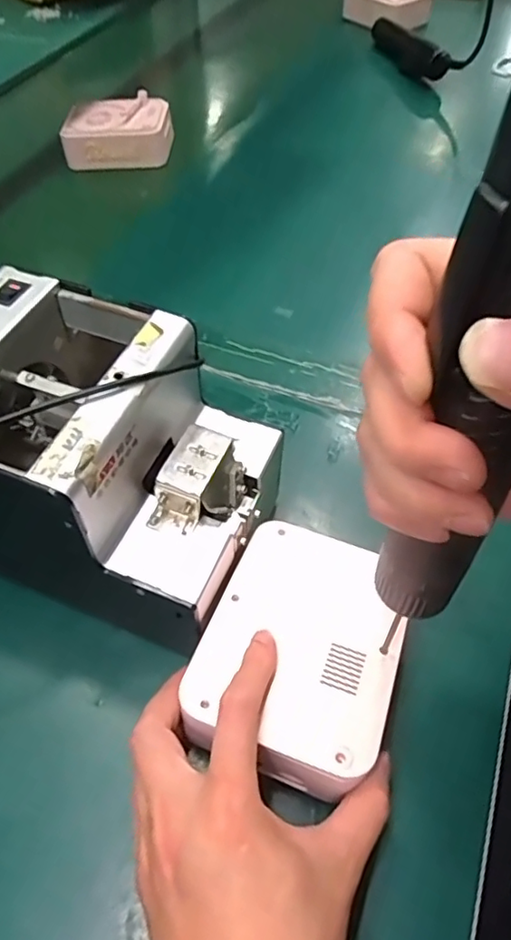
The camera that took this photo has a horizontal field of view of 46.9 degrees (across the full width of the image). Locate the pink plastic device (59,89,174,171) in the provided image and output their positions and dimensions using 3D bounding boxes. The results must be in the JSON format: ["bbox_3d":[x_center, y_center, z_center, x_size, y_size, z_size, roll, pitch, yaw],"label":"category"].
[{"bbox_3d":[-0.173,-0.425,0.743,0.133,0.046,0.093,-1,52,3],"label":"pink plastic device"}]

